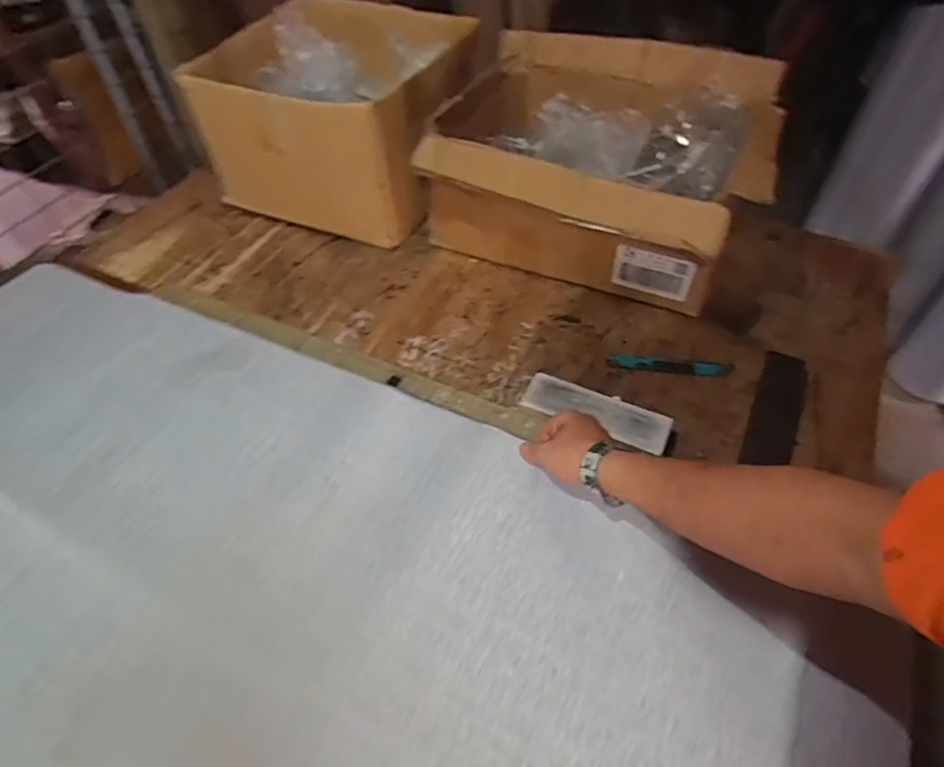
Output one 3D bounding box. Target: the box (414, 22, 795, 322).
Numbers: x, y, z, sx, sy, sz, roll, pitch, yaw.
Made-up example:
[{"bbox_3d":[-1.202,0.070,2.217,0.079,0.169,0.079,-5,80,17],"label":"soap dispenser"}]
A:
[{"bbox_3d":[0.186,-0.329,0.927,0.465,0.237,0.368,17,52,18],"label":"box"}]

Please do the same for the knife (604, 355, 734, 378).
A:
[{"bbox_3d":[0.266,-0.027,0.815,0.157,0.012,0.025,11,51,13],"label":"knife"}]

